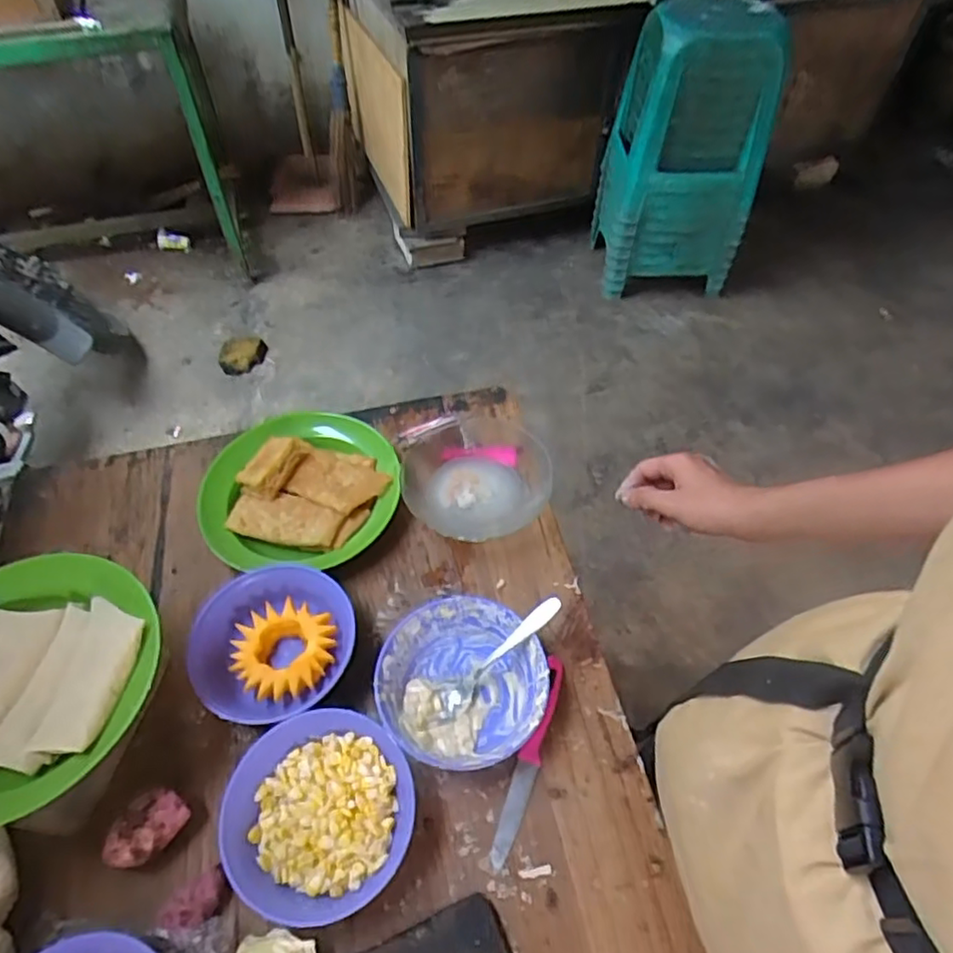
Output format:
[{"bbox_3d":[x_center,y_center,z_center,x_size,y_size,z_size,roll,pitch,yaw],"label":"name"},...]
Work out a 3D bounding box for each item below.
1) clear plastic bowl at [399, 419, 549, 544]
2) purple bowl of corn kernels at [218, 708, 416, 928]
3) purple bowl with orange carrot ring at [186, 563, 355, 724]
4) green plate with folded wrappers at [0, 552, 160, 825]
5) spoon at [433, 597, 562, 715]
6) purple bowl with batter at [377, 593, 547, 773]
[{"bbox_3d":[-0.003,0.001,0.712,0.153,0.068,0.143,2,54,-2],"label":"clear plastic bowl"},{"bbox_3d":[-0.127,0.265,0.512,0.146,0.037,0.142,2,54,-2],"label":"purple bowl of corn kernels"},{"bbox_3d":[-0.191,0.158,0.604,0.147,0.046,0.144,2,54,-2],"label":"purple bowl with orange carrot ring"},{"bbox_3d":[-0.355,0.157,0.509,0.194,0.033,0.207,-10,56,-11],"label":"green plate with folded wrappers"},{"bbox_3d":[0.021,0.162,0.585,0.144,0.013,0.028,-42,64,1],"label":"spoon"},{"bbox_3d":[-0.014,0.186,0.576,0.142,0.058,0.142,2,54,-2],"label":"purple bowl with batter"}]

